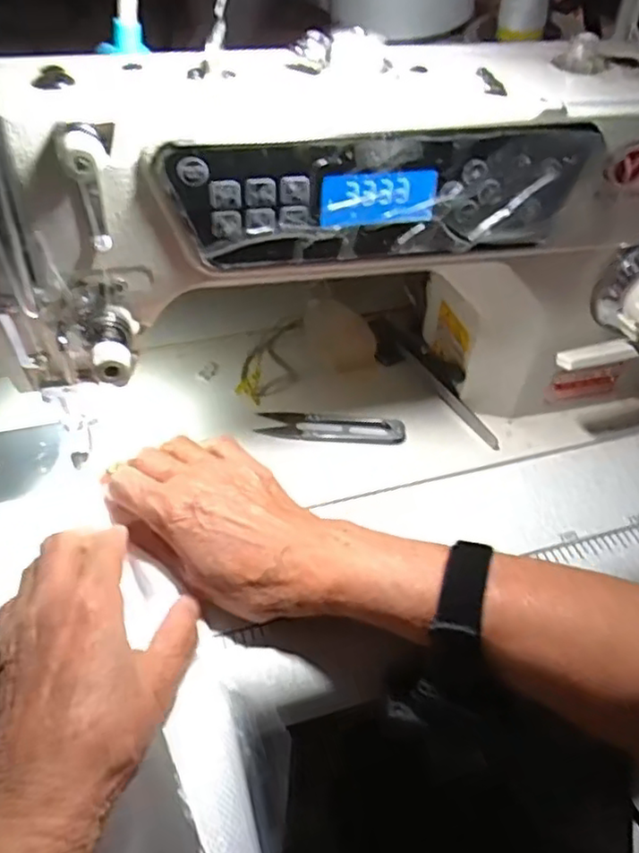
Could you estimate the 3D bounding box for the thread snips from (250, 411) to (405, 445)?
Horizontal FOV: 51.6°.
[{"bbox_3d":[0.009,0.000,0.450,0.097,0.008,0.023,4,44,0],"label":"thread snips"}]

